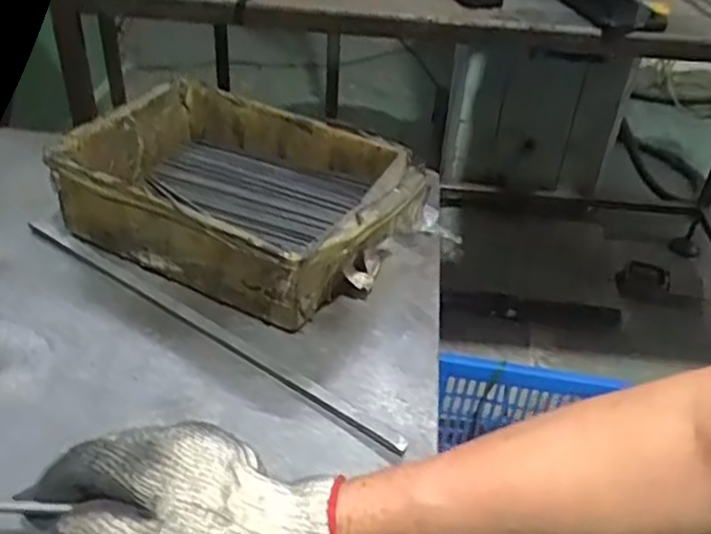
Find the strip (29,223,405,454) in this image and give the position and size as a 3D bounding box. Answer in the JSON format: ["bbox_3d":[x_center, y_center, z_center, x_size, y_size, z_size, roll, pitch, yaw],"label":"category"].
[{"bbox_3d":[-0.119,0.041,0.526,0.358,0.006,0.009,25,43,25],"label":"strip"}]

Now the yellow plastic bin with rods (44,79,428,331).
[{"bbox_3d":[-0.094,-0.058,0.596,0.254,0.079,0.179,22,42,21],"label":"yellow plastic bin with rods"}]

